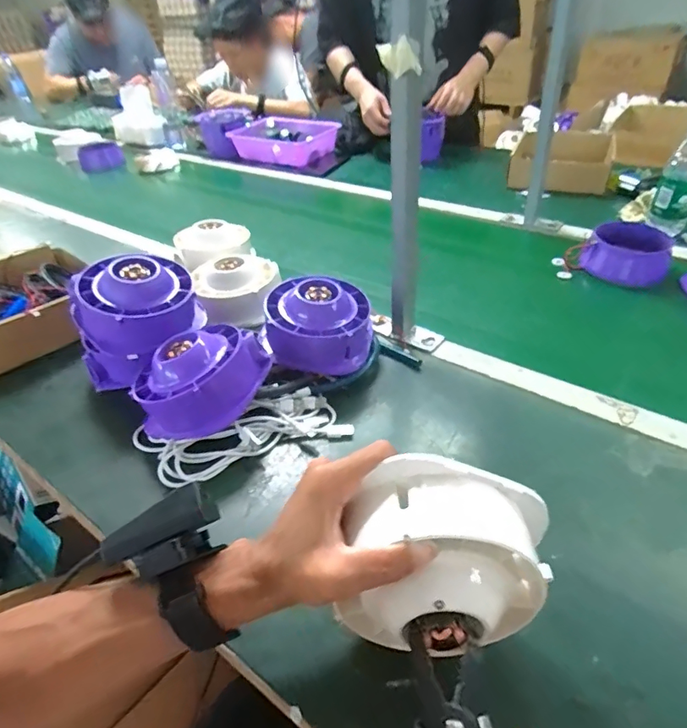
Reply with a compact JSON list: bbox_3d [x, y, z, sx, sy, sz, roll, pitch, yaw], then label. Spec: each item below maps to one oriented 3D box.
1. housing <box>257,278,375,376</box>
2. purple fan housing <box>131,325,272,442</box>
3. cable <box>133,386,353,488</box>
[{"bbox_3d":[-0.032,-0.038,0.599,0.138,0.102,0.104,-6,40,-1],"label":"housing"},{"bbox_3d":[-0.154,0.016,0.533,0.146,0.078,0.122,-29,45,-26],"label":"purple fan housing"},{"bbox_3d":[-0.109,0.076,0.518,0.225,0.019,0.080,-12,40,-8],"label":"cable"}]

